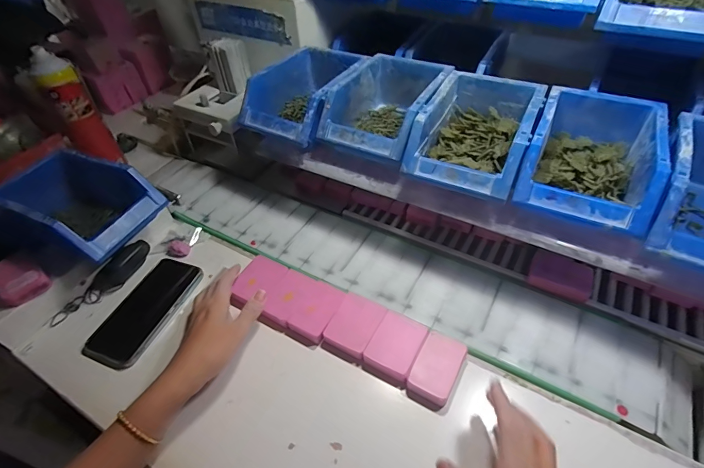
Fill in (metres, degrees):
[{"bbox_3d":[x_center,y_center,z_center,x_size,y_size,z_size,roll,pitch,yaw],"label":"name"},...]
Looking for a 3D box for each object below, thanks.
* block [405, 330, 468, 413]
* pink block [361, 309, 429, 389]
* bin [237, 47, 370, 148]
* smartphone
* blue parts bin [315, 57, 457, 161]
[{"bbox_3d":[0.091,0.146,0.410,0.043,0.015,0.075,22,52,22],"label":"block"},{"bbox_3d":[0.048,0.127,0.429,0.054,0.013,0.073,19,51,20],"label":"pink block"},{"bbox_3d":[-0.066,-0.198,0.558,0.116,0.078,0.178,24,53,23],"label":"bin"},{"bbox_3d":[-0.261,0.093,0.487,0.072,0.011,0.153,14,49,16],"label":"smartphone"},{"bbox_3d":[0.049,-0.172,0.530,0.129,0.083,0.185,21,52,21],"label":"blue parts bin"}]

